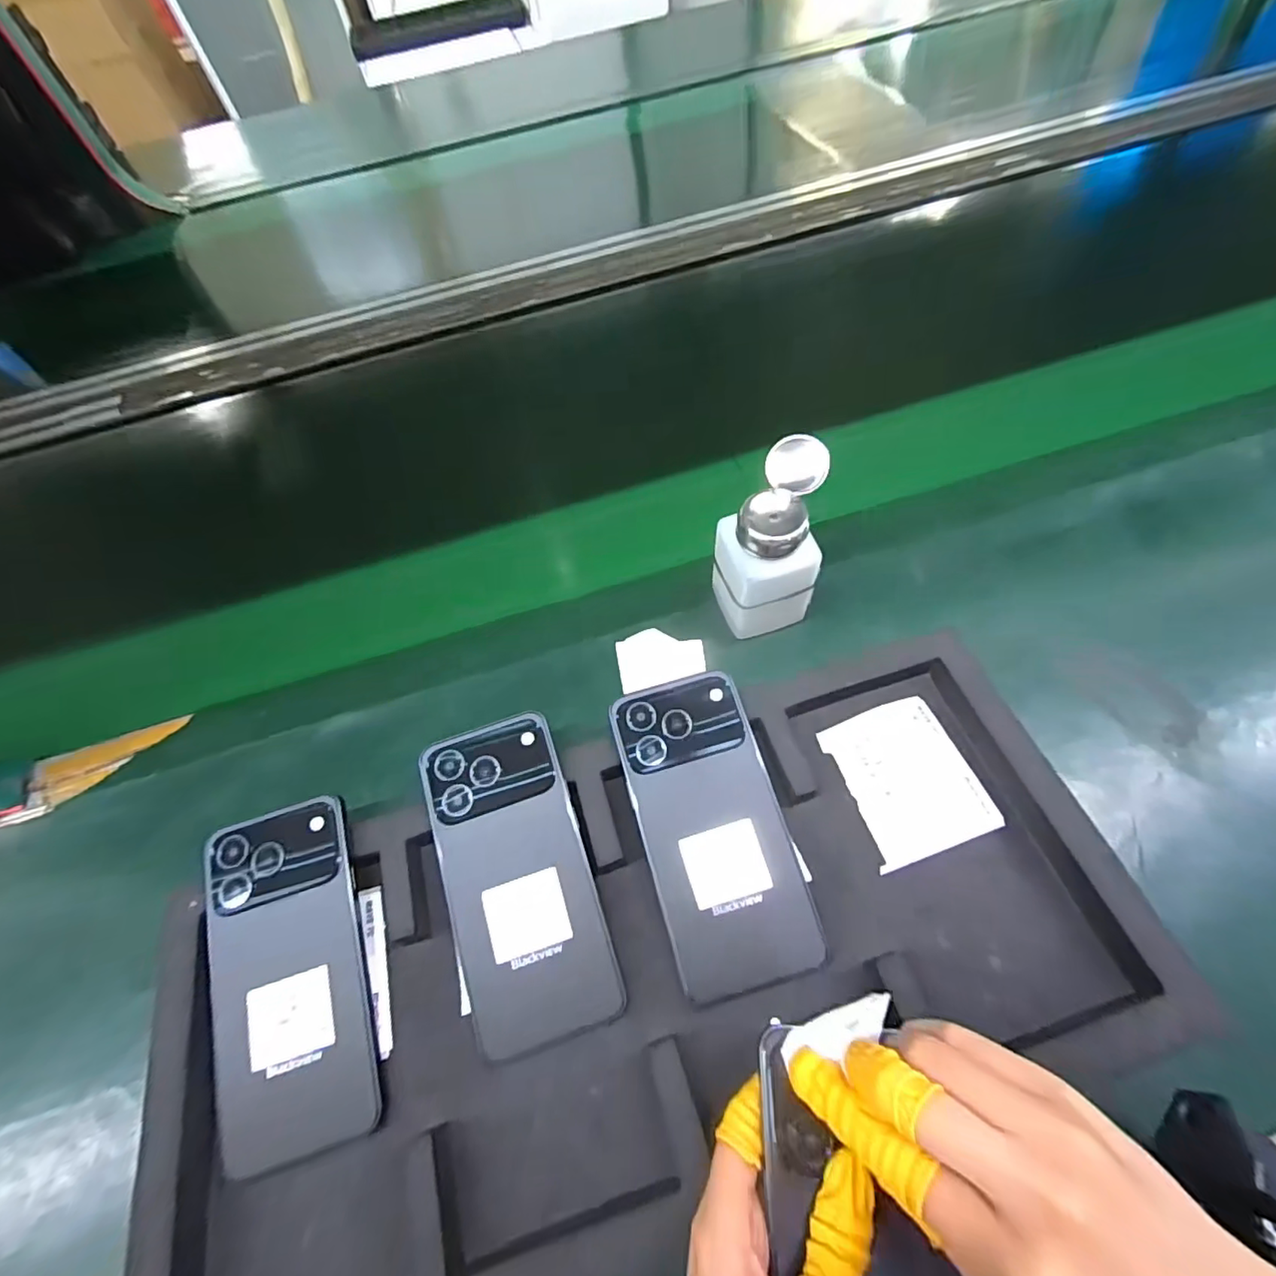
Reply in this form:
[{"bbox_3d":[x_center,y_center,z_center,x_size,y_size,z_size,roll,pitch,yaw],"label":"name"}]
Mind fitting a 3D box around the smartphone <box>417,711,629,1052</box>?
[{"bbox_3d":[-0.065,0.124,0.308,0.075,0.005,0.160,-18,71,-5],"label":"smartphone"}]

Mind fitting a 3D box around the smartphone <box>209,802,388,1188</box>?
[{"bbox_3d":[-0.179,0.169,0.294,0.075,0.008,0.158,-19,70,-7],"label":"smartphone"}]

